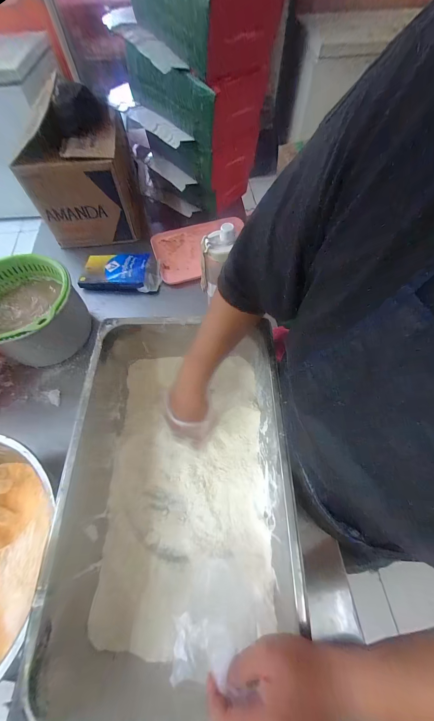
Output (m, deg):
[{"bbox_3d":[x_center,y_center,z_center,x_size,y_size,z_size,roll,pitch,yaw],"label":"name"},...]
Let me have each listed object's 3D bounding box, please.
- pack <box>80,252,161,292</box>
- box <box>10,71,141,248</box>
[{"bbox_3d":[-0.270,-0.250,0.710,0.210,0.044,0.112,2,63,2],"label":"pack"},{"bbox_3d":[-0.387,-0.574,0.734,0.236,0.260,0.346,-8,63,-3],"label":"box"}]

